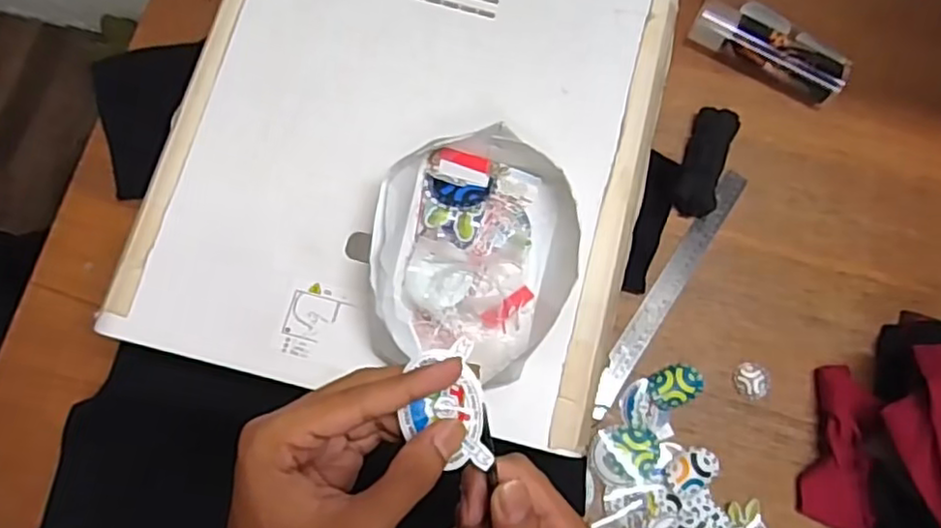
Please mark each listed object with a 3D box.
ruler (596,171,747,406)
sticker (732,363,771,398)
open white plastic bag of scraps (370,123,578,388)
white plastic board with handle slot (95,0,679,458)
[{"bbox_3d":[0.218,0.020,0.729,0.025,0.007,0.302,35,76,2],"label":"ruler"},{"bbox_3d":[0.298,0.123,0.705,0.039,0.004,0.037,5,82,-4],"label":"sticker"},{"bbox_3d":[0.007,-0.007,0.527,0.161,0.047,0.194,3,82,-4],"label":"open white plastic bag of scraps"},{"bbox_3d":[-0.041,-0.135,0.584,0.397,0.016,0.496,14,77,0],"label":"white plastic board with handle slot"}]

